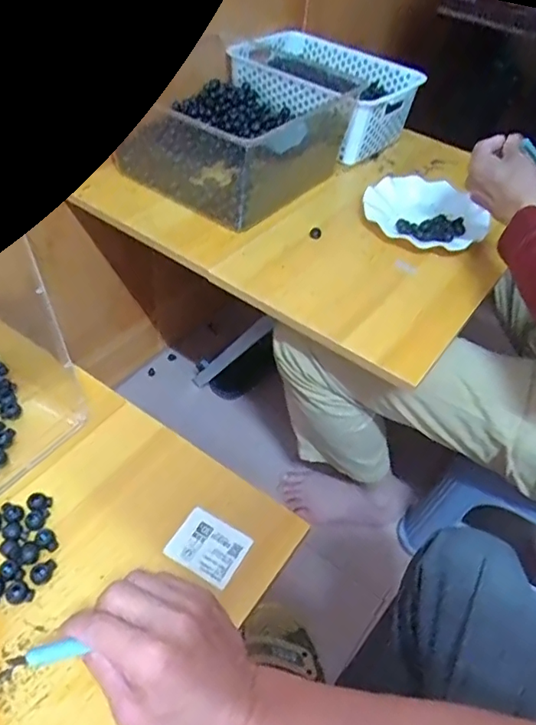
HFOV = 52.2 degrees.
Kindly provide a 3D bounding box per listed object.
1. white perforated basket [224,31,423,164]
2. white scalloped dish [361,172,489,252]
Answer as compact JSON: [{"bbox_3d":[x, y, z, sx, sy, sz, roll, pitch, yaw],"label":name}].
[{"bbox_3d":[0.094,-0.474,0.953,0.298,0.092,0.209,32,52,21],"label":"white perforated basket"},{"bbox_3d":[0.218,-0.219,0.797,0.152,0.031,0.173,3,47,-4],"label":"white scalloped dish"}]

